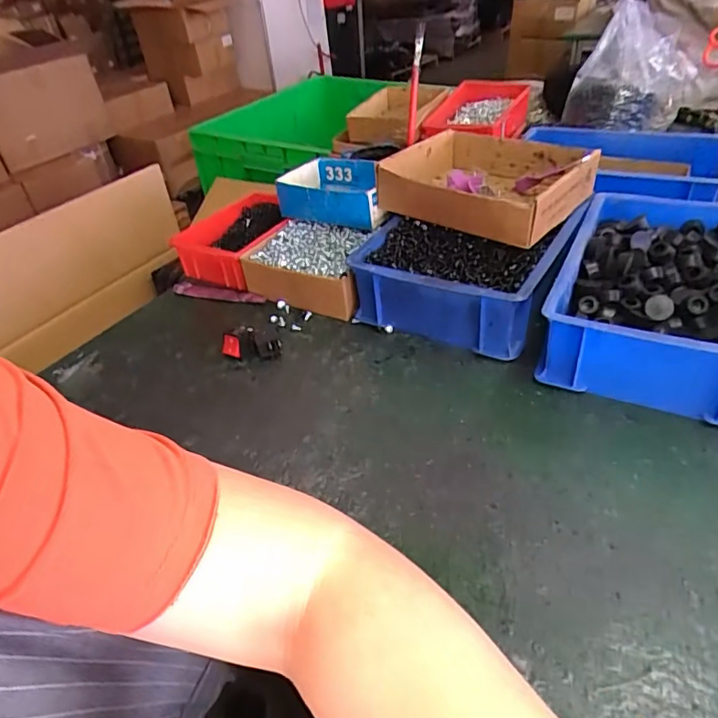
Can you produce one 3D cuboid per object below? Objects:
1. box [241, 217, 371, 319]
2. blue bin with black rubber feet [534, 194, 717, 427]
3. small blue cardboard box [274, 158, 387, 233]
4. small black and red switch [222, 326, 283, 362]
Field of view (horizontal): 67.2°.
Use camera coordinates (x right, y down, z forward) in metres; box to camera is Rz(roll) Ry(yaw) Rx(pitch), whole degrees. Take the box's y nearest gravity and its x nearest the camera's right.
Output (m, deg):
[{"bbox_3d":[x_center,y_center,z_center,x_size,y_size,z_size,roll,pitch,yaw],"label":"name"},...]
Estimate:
[{"bbox_3d":[-0.057,-0.119,0.698,0.155,0.061,0.116,13,42,23],"label":"box"},{"bbox_3d":[0.320,-0.072,0.563,0.191,0.085,0.291,14,43,24],"label":"blue bin with black rubber feet"},{"bbox_3d":[-0.021,-0.230,0.744,0.159,0.048,0.111,16,43,26],"label":"small blue cardboard box"},{"bbox_3d":[-0.117,-0.016,0.606,0.062,0.031,0.033,6,40,15],"label":"small black and red switch"}]

